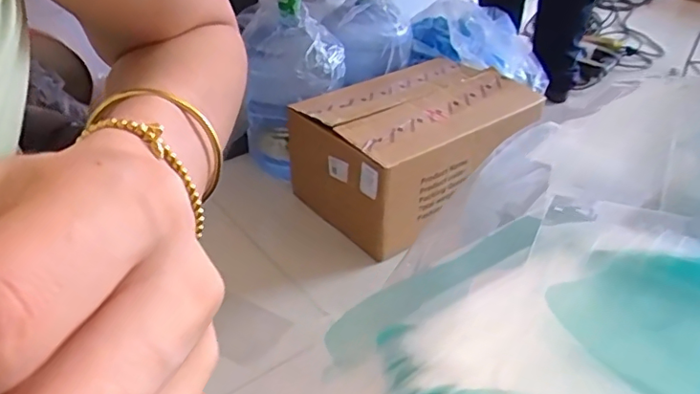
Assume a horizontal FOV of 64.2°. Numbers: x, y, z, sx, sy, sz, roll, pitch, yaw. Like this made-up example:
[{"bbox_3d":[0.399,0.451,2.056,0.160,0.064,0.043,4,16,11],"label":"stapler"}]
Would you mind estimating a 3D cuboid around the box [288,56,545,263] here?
[{"bbox_3d":[0.164,-0.135,1.422,0.541,0.257,0.381,-26,44,-32],"label":"box"}]

